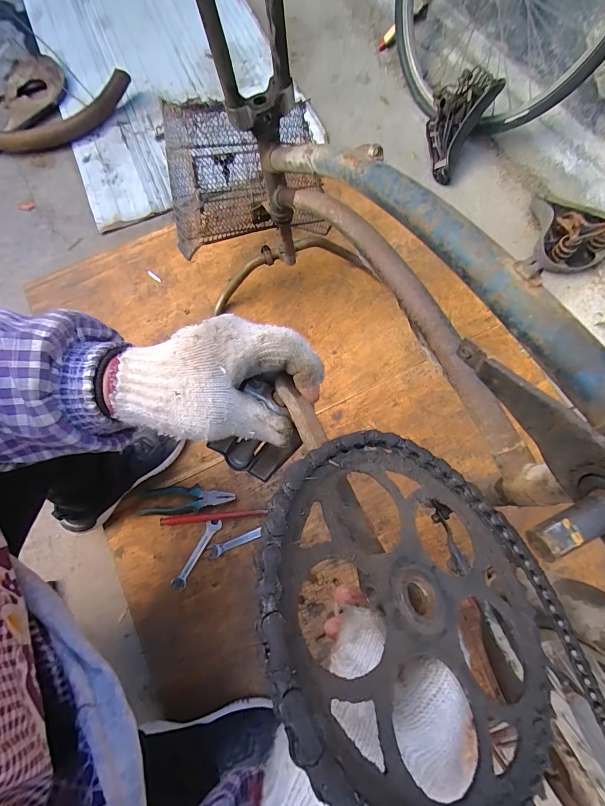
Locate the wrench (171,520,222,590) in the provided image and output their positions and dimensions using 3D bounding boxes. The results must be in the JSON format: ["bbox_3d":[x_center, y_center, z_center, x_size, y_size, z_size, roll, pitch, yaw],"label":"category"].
[{"bbox_3d":[-0.207,0.296,0.726,0.028,0.004,0.145,29,76,9],"label":"wrench"}]

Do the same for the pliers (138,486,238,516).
[{"bbox_3d":[-0.234,0.197,0.750,0.189,0.012,0.051,-3,74,0],"label":"pliers"}]

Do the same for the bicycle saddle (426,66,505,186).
[{"bbox_3d":[0.390,-0.709,0.950,0.139,0.165,0.206,21,75,7],"label":"bicycle saddle"}]

